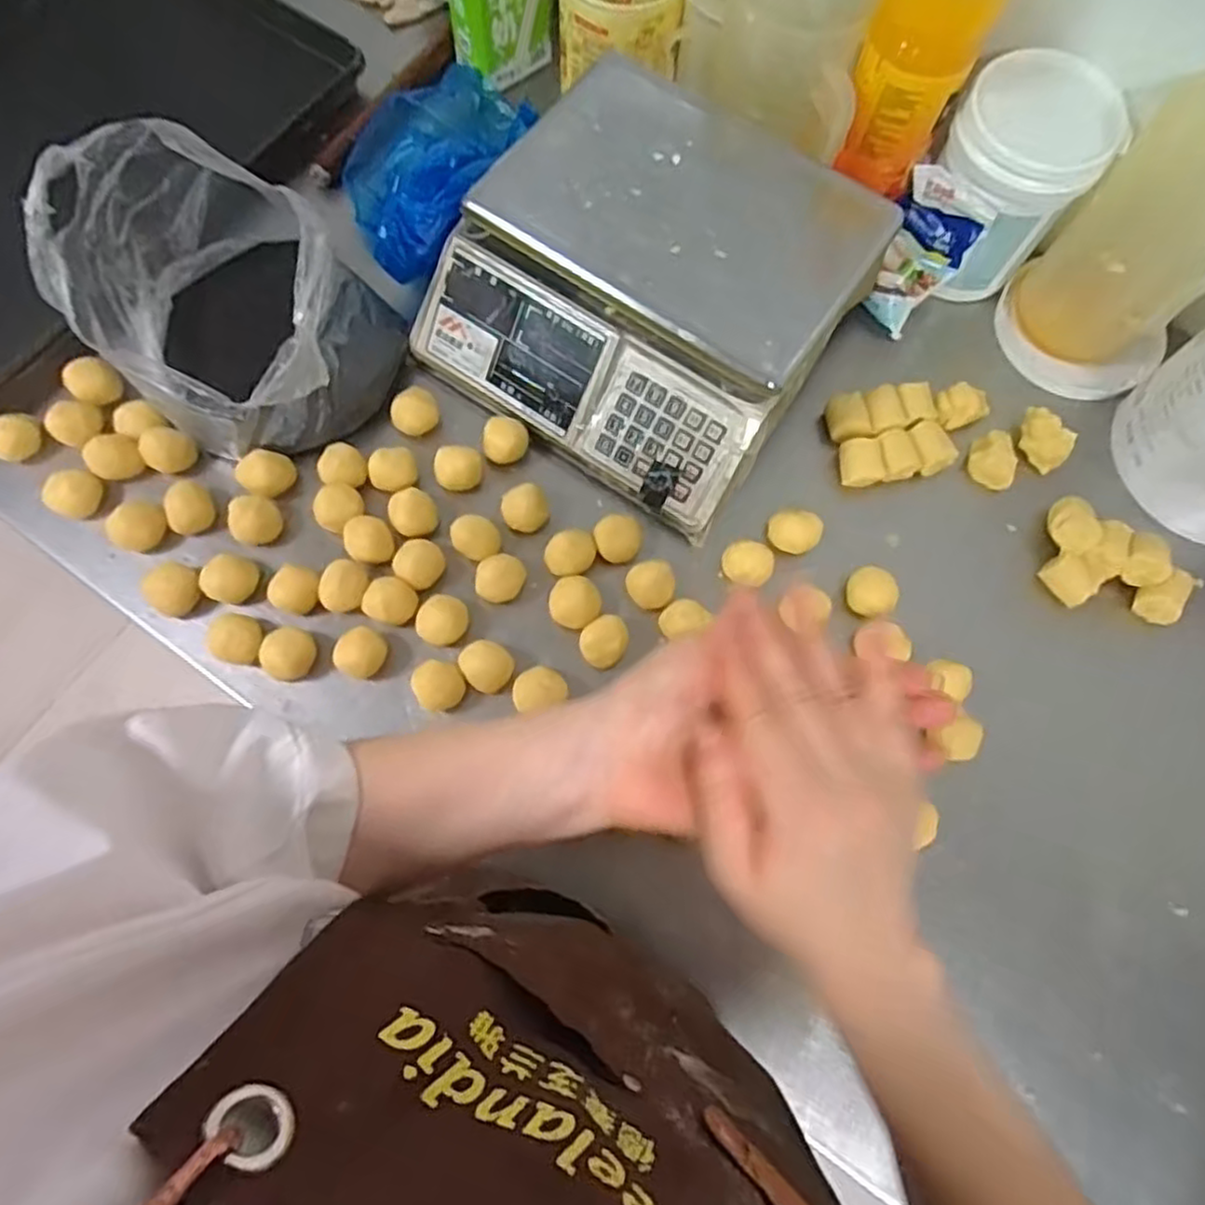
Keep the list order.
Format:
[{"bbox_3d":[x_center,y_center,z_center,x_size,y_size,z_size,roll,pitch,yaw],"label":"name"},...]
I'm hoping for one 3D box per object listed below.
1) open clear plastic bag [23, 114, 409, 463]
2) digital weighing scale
[{"bbox_3d":[-0.313,-0.256,0.599,0.249,0.154,0.201,38,76,8],"label":"open clear plastic bag"},{"bbox_3d":[0.044,-0.284,0.638,0.321,0.097,0.315,34,75,7],"label":"digital weighing scale"}]

